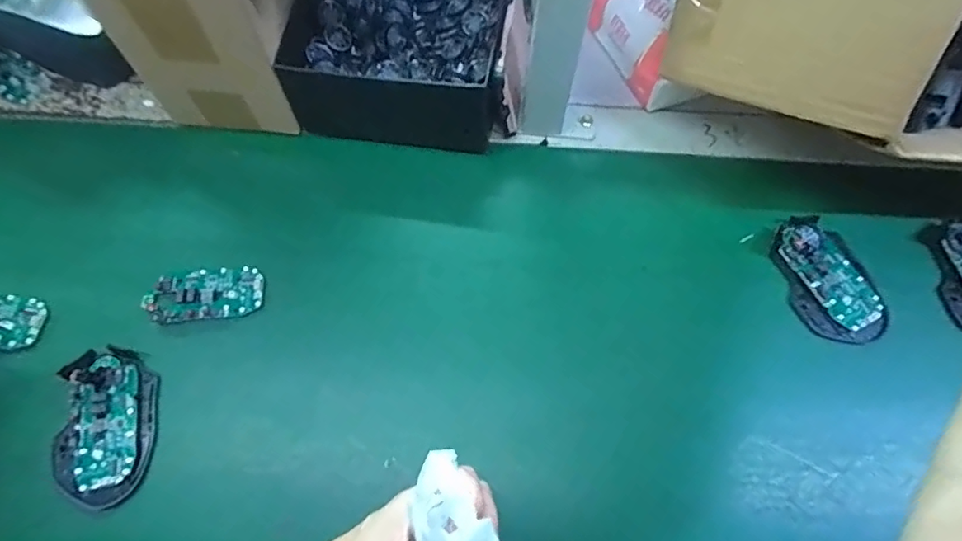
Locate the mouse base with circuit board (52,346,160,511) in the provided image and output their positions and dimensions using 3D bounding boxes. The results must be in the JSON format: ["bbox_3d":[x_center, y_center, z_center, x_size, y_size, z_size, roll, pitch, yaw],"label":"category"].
[{"bbox_3d":[-0.288,0.118,0.401,0.066,0.015,0.114,-4,68,-15],"label":"mouse base with circuit board"}]

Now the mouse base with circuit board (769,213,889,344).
[{"bbox_3d":[0.304,0.008,0.458,0.069,0.026,0.113,-17,69,-5],"label":"mouse base with circuit board"}]

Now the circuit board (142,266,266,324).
[{"bbox_3d":[-0.236,0.021,0.444,0.095,0.008,0.043,-8,66,-9],"label":"circuit board"}]

